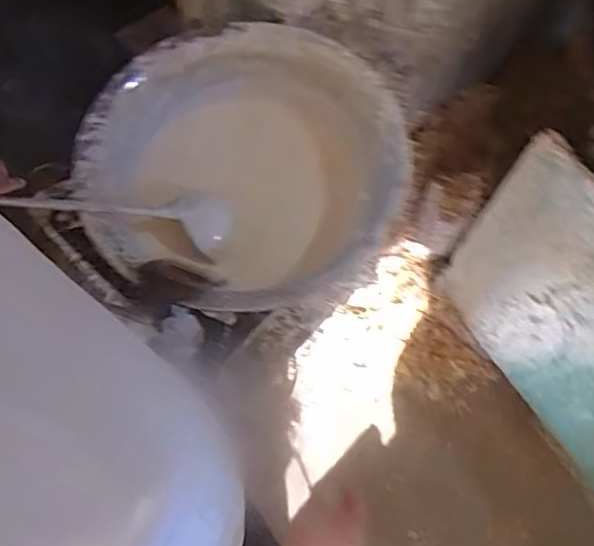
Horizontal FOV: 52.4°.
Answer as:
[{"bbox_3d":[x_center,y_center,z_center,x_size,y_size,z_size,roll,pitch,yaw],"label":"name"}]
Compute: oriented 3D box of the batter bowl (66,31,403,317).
[{"bbox_3d":[-0.072,-0.136,0.813,0.401,0.125,0.390,0,69,1],"label":"batter bowl"}]

